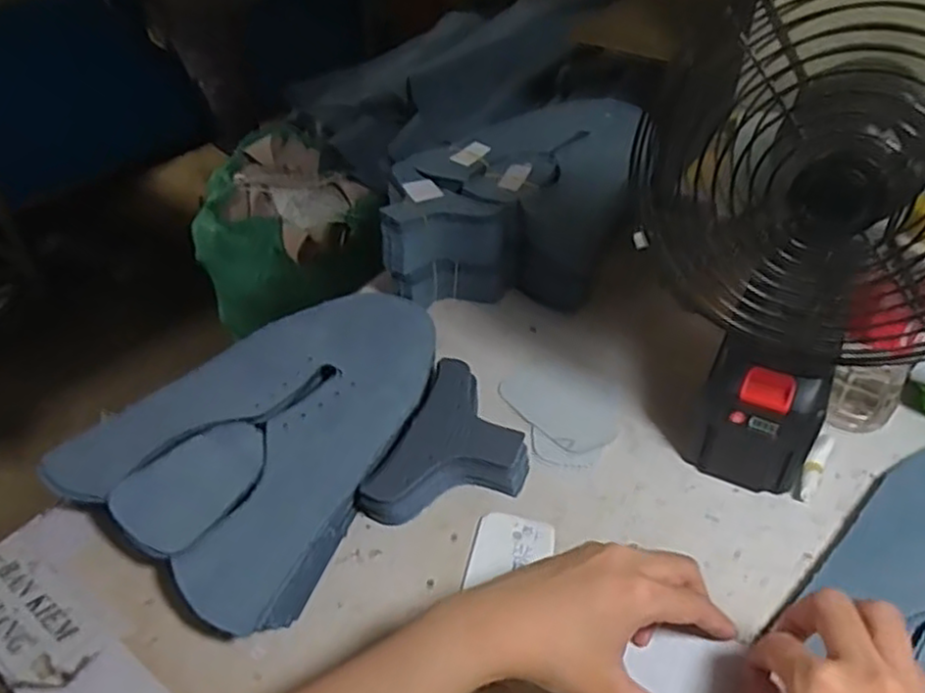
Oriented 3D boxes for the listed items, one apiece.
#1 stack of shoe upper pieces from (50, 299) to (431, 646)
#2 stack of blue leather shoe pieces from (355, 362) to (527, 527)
[{"bbox_3d":[-0.123,0.047,0.527,0.199,0.032,0.284,26,55,27],"label":"stack of shoe upper pieces"},{"bbox_3d":[0.000,0.074,0.510,0.092,0.025,0.140,15,45,18],"label":"stack of blue leather shoe pieces"}]

